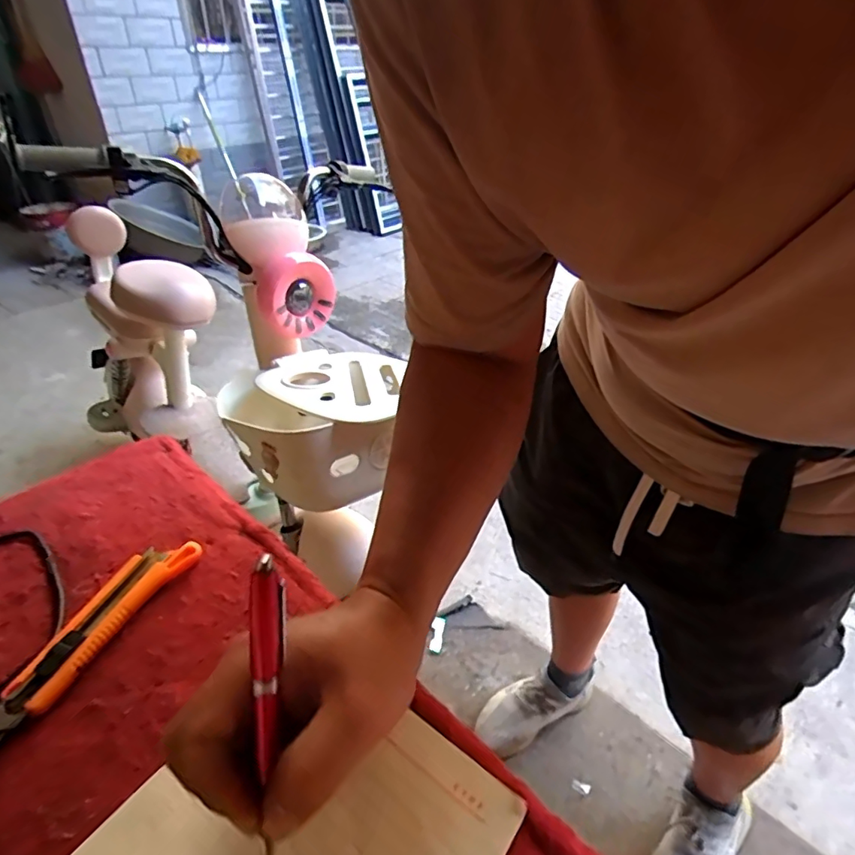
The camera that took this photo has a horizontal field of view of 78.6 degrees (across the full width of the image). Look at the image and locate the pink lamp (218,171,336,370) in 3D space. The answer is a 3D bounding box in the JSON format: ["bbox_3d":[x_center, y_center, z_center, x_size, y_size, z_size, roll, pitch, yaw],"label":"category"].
[{"bbox_3d":[-0.274,-0.314,0.997,0.167,0.163,0.362,-7,79,-12],"label":"pink lamp"}]

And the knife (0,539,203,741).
[{"bbox_3d":[-0.234,0.144,0.351,0.036,0.018,0.187,18,41,18],"label":"knife"}]

